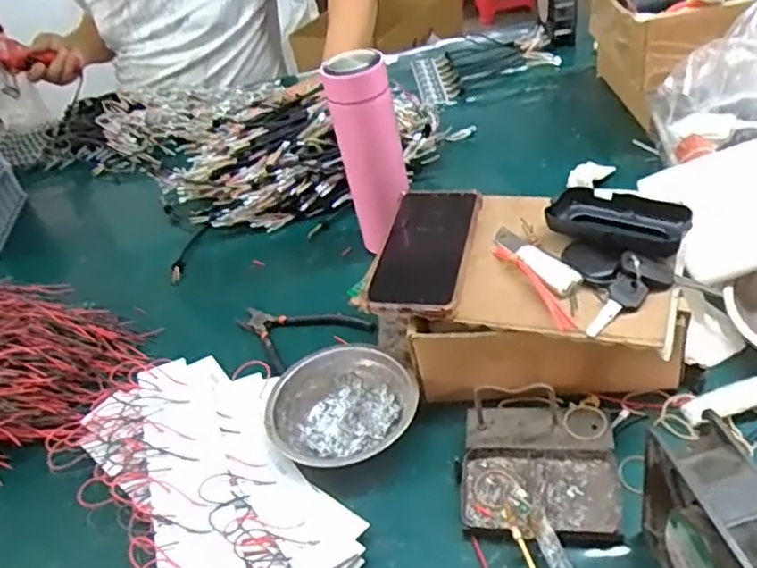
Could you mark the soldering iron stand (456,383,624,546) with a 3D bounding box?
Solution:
[{"bbox_3d":[0.116,0.124,0.477,0.114,0.056,0.118,-2,39,15],"label":"soldering iron stand"}]

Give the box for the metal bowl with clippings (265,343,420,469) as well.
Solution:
[{"bbox_3d":[-0.032,0.104,0.557,0.126,0.033,0.119,-17,40,-4],"label":"metal bowl with clippings"}]

